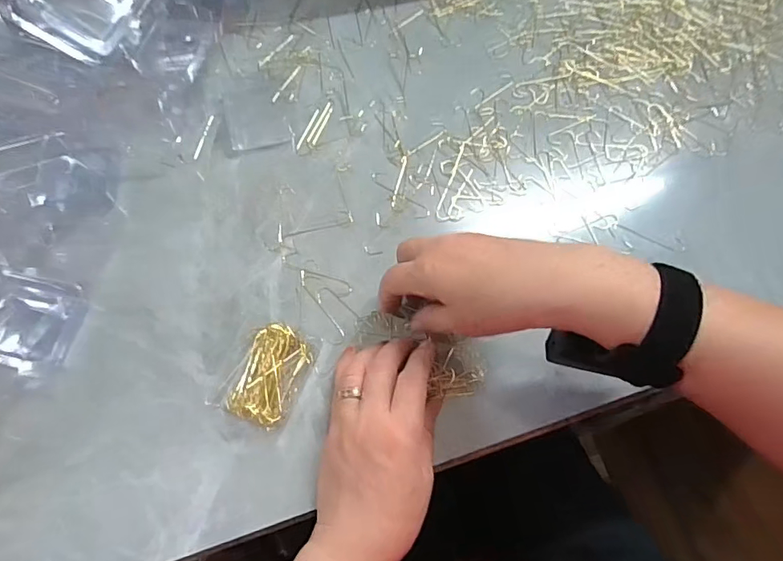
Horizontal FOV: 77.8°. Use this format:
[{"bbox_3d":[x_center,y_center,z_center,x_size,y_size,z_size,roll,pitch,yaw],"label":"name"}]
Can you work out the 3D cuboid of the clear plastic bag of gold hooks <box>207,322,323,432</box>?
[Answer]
[{"bbox_3d":[-0.090,0.068,0.354,0.051,0.017,0.071,23,67,9],"label":"clear plastic bag of gold hooks"}]

